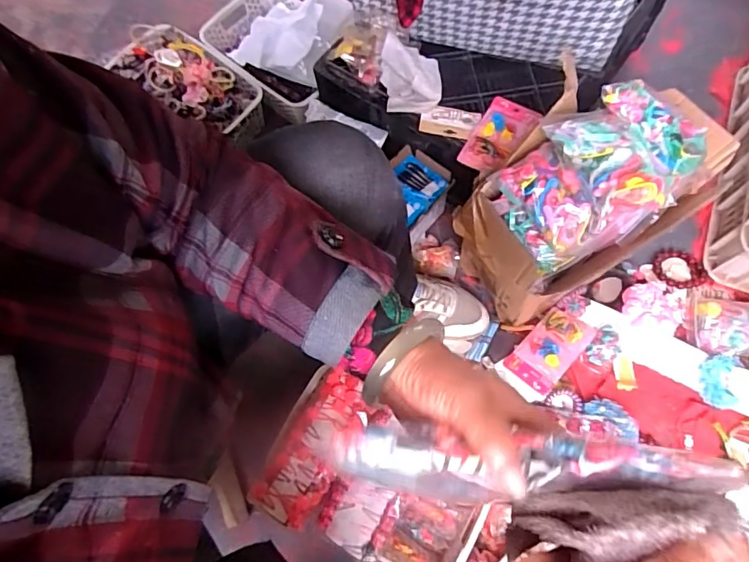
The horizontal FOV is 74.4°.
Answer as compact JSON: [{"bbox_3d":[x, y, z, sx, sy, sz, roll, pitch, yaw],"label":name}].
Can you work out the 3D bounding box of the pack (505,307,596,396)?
[{"bbox_3d":[0.280,0.106,0.781,0.076,0.021,0.138,43,77,16],"label":"pack"}]

